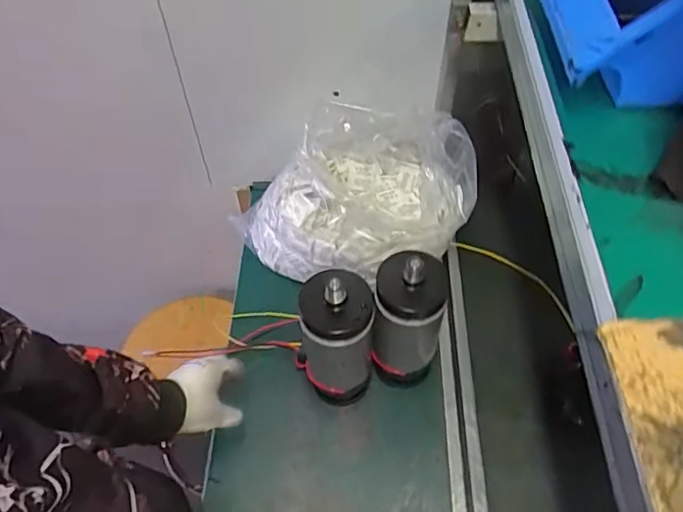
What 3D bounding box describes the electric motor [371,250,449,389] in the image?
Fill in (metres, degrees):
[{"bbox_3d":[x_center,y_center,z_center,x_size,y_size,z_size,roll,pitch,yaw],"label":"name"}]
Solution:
[{"bbox_3d":[0.079,0.087,0.680,0.083,0.237,0.075,4,54,3],"label":"electric motor"}]

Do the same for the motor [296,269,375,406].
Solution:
[{"bbox_3d":[-0.007,0.101,0.665,0.079,0.240,0.078,-16,56,-12],"label":"motor"}]

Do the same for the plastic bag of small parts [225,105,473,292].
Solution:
[{"bbox_3d":[0.015,-0.077,0.814,0.341,0.168,0.216,-2,54,-2],"label":"plastic bag of small parts"}]

